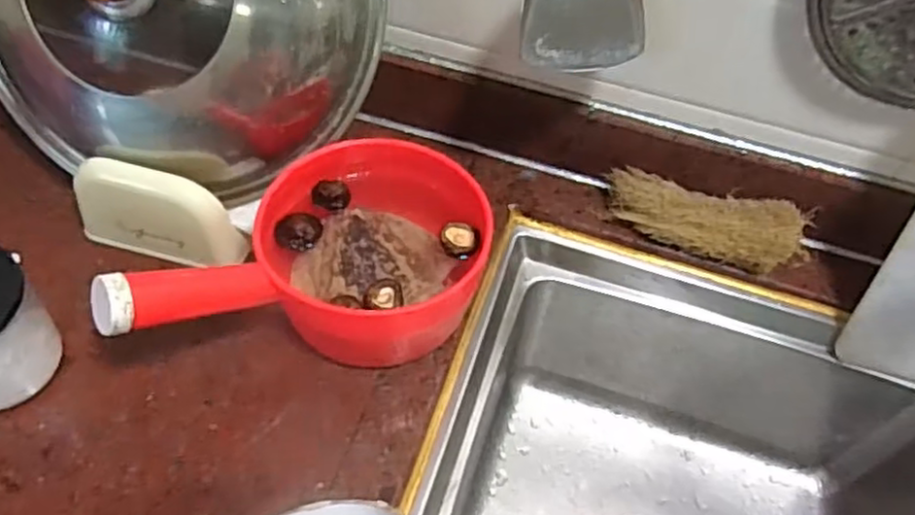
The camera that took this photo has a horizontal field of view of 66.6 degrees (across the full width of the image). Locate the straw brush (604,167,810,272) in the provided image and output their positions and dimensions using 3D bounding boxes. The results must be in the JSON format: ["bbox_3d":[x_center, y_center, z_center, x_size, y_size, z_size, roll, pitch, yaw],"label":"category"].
[{"bbox_3d":[0.227,-0.040,0.638,0.172,0.048,0.057,21,54,10],"label":"straw brush"}]

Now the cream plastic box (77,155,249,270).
[{"bbox_3d":[-0.242,-0.036,0.571,0.138,0.077,0.036,16,53,7],"label":"cream plastic box"}]

